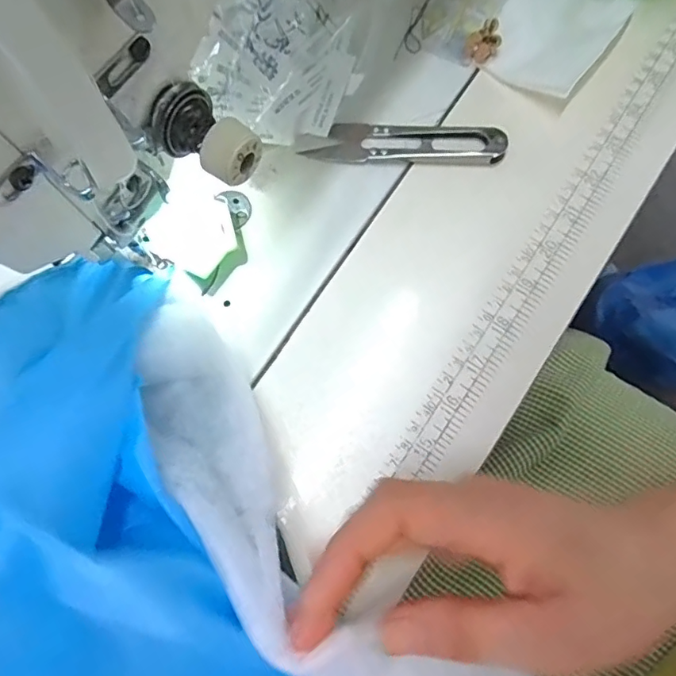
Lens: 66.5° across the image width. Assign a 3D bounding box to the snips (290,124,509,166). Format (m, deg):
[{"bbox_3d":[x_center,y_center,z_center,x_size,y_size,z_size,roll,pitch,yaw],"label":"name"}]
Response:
[{"bbox_3d":[0.040,-0.115,0.300,0.111,0.013,0.024,5,77,4],"label":"snips"}]

